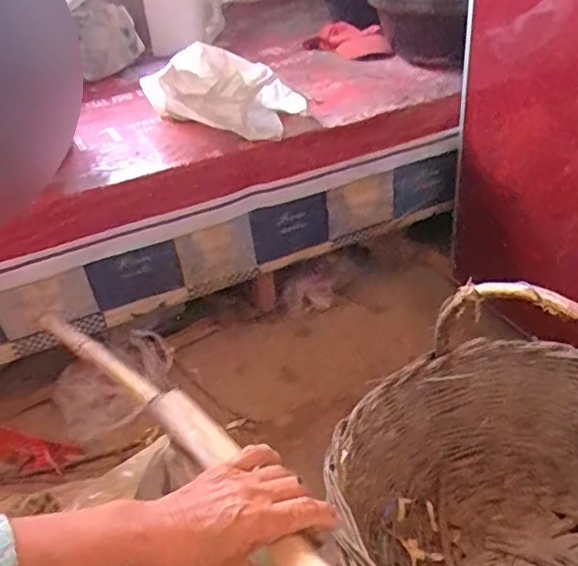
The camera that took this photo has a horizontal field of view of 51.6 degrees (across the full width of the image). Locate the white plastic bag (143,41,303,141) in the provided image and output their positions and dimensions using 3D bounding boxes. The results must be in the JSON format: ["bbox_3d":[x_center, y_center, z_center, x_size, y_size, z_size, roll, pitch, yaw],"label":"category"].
[{"bbox_3d":[-0.145,-0.377,1.150,0.311,0.156,0.157,1,35,11],"label":"white plastic bag"}]

